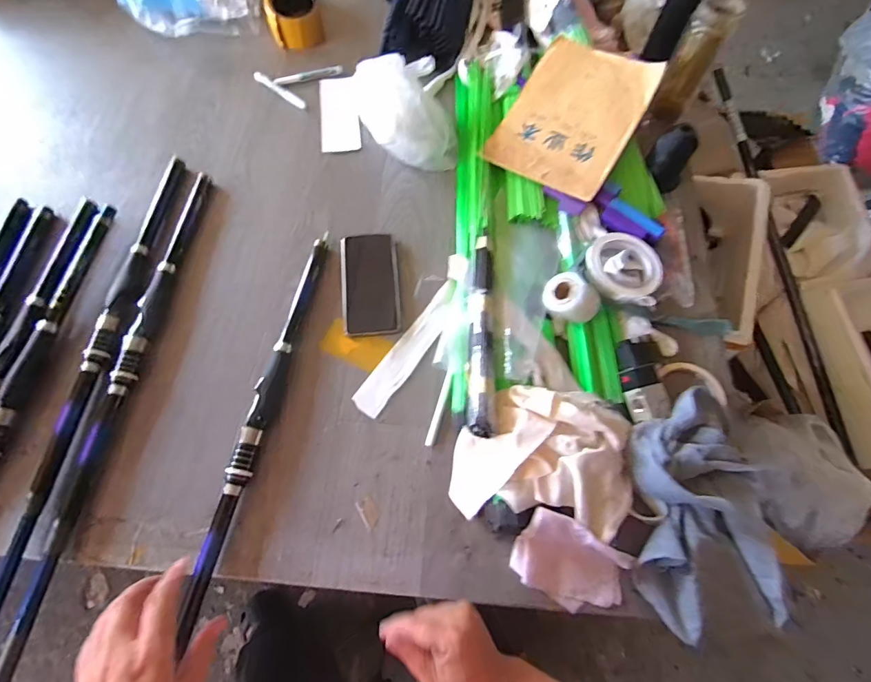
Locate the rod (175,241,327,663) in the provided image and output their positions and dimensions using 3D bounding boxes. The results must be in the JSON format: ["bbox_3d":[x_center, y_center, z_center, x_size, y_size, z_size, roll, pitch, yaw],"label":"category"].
[{"bbox_3d":[-0.214,0.073,0.534,0.029,0.021,0.482,10,65,2],"label":"rod"}]

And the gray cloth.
[{"bbox_3d":[0.294,0.183,0.476,0.155,0.060,0.254,5,67,1],"label":"gray cloth"}]

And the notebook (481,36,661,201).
[{"bbox_3d":[0.209,-0.345,0.664,0.185,0.027,0.248,29,79,16],"label":"notebook"}]

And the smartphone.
[{"bbox_3d":[-0.092,-0.082,0.610,0.080,0.004,0.153,-5,72,-3],"label":"smartphone"}]

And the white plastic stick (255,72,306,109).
[{"bbox_3d":[-0.273,-0.440,0.758,0.115,0.012,0.017,35,68,13],"label":"white plastic stick"}]

